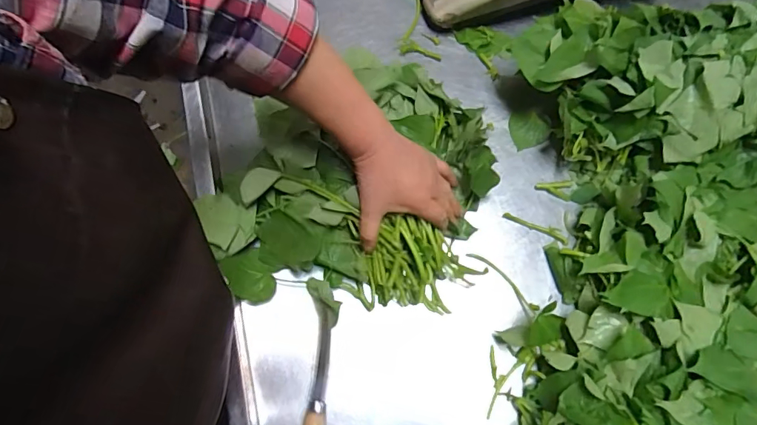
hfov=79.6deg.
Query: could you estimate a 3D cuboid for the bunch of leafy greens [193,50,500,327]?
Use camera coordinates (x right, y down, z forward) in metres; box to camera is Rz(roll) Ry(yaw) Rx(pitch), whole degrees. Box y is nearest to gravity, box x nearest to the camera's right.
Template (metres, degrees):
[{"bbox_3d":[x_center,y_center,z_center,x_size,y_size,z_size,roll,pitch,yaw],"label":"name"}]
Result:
[{"bbox_3d":[-0.028,-0.030,0.506,0.299,0.086,0.270,9,74,2],"label":"bunch of leafy greens"}]

